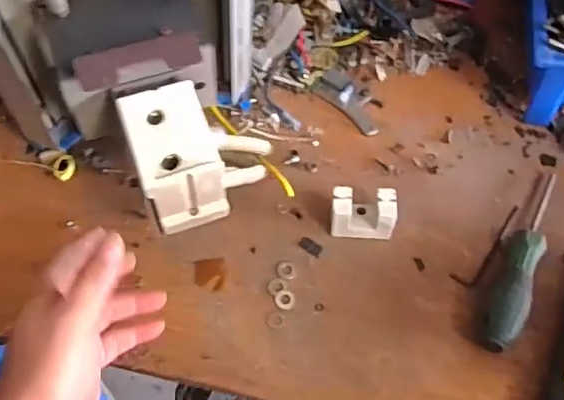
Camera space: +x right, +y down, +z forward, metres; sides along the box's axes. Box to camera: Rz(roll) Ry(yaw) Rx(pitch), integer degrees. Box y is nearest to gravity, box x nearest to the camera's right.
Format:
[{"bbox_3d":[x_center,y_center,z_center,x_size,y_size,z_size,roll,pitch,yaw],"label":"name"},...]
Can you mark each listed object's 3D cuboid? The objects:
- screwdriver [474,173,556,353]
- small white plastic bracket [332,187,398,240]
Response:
[{"bbox_3d":[0.205,0.046,0.488,0.031,0.025,0.184,26,58,16],"label":"screwdriver"},{"bbox_3d":[0.069,0.013,0.498,0.054,0.037,0.038,1,55,-1],"label":"small white plastic bracket"}]

